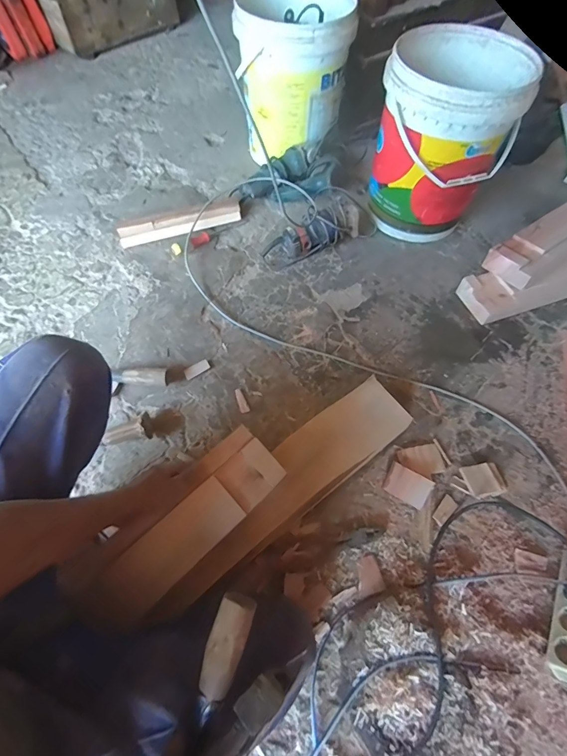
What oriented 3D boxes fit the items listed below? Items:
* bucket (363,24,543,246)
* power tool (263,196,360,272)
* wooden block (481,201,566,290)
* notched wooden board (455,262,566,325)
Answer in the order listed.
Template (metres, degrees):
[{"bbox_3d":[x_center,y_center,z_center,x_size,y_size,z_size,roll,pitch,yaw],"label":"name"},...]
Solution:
[{"bbox_3d":[0.380,-0.579,0.947,0.299,0.348,0.300,20,63,10],"label":"bucket"},{"bbox_3d":[0.075,-0.382,0.996,0.270,0.092,0.097,-27,65,-14],"label":"power tool"},{"bbox_3d":[0.729,-0.383,0.953,0.554,0.044,0.119,-32,66,-16],"label":"wooden block"},{"bbox_3d":[0.696,-0.260,0.942,0.541,0.061,0.116,-17,63,-9],"label":"notched wooden board"}]

